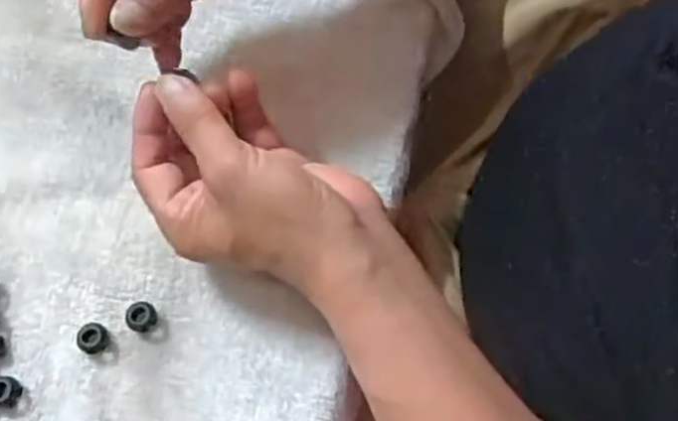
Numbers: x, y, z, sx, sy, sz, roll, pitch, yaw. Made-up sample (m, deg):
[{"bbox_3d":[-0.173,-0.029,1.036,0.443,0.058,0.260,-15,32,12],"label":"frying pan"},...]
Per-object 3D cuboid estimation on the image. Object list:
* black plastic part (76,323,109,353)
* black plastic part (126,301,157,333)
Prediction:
[{"bbox_3d":[-0.126,0.065,0.384,0.014,0.011,0.016,-13,70,-5],"label":"black plastic part"},{"bbox_3d":[-0.102,0.054,0.388,0.016,0.011,0.014,42,75,14],"label":"black plastic part"}]

